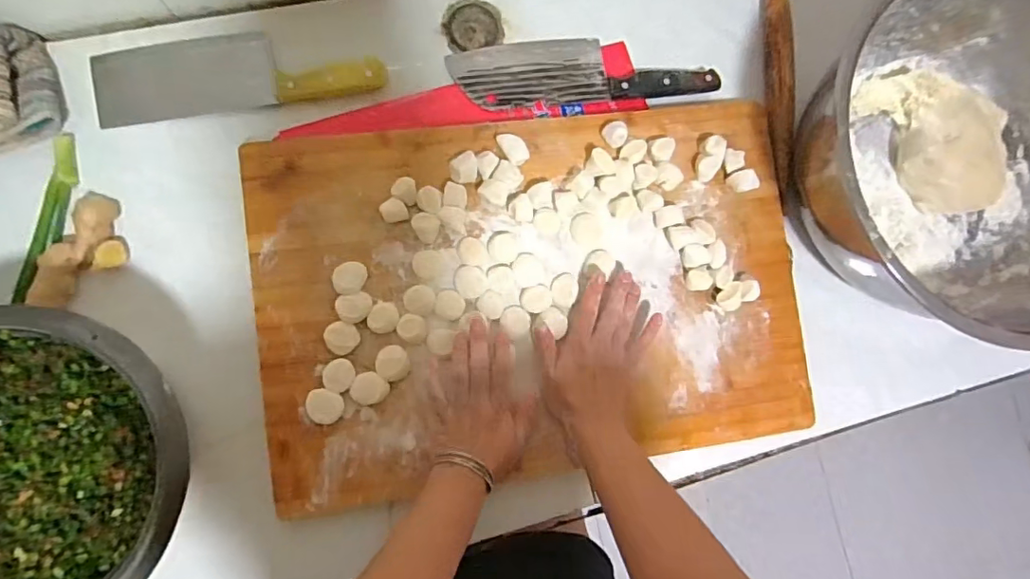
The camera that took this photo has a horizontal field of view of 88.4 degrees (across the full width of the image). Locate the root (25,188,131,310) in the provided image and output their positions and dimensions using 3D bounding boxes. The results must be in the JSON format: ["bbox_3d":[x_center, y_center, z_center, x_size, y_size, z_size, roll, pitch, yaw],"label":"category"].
[{"bbox_3d":[-0.419,-0.035,0.516,0.058,0.032,0.115,24,83,-4],"label":"root"}]

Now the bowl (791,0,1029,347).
[{"bbox_3d":[0.479,-0.133,0.571,0.379,0.163,0.367,1,85,-6],"label":"bowl"}]

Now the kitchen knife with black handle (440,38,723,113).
[{"bbox_3d":[0.079,-0.248,0.593,0.291,0.014,0.076,-7,86,-7],"label":"kitchen knife with black handle"}]

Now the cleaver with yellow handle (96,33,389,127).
[{"bbox_3d":[-0.284,-0.225,0.551,0.283,0.020,0.078,-9,86,-7],"label":"cleaver with yellow handle"}]

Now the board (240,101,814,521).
[{"bbox_3d":[0.028,0.002,0.550,0.557,0.043,0.365,-7,83,-6],"label":"board"}]

